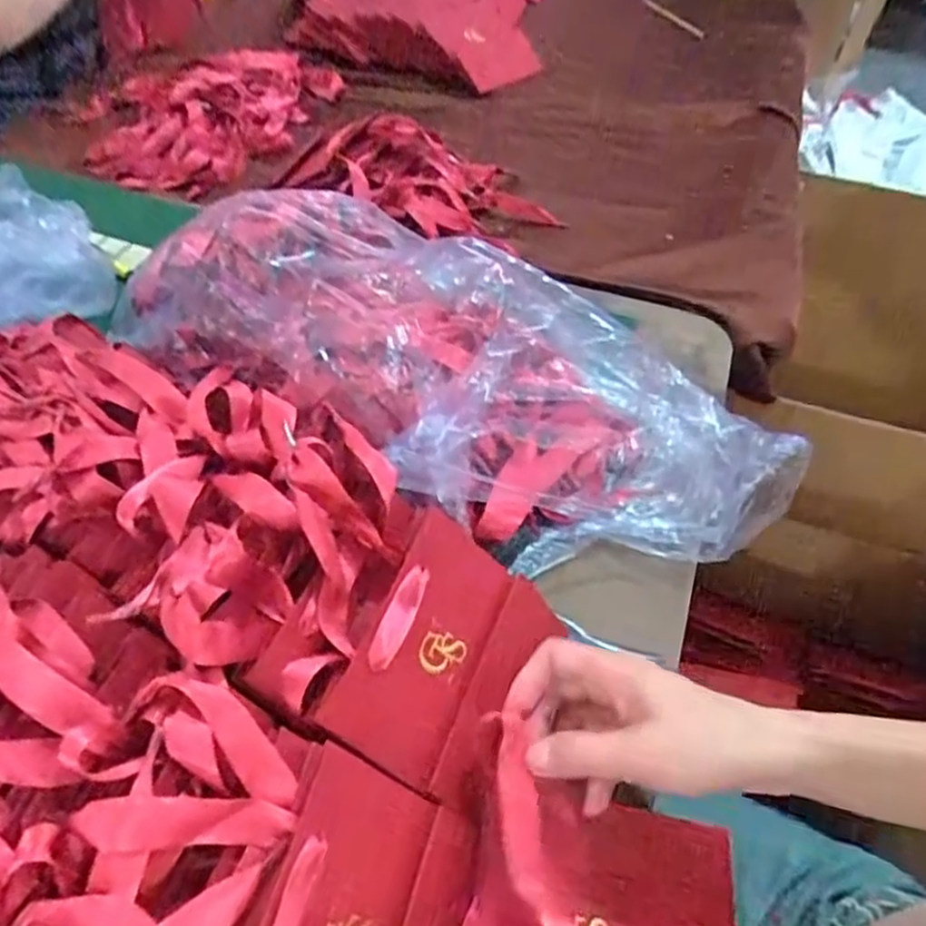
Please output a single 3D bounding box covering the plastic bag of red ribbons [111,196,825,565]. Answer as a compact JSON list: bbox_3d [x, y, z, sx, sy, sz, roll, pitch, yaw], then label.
[{"bbox_3d":[-0.026,-0.072,0.528,0.511,0.133,0.209,27,54,20],"label":"plastic bag of red ribbons"}]

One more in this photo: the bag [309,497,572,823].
[{"bbox_3d":[-0.007,0.111,0.412,0.109,0.014,0.140,43,51,-17],"label":"bag"}]

